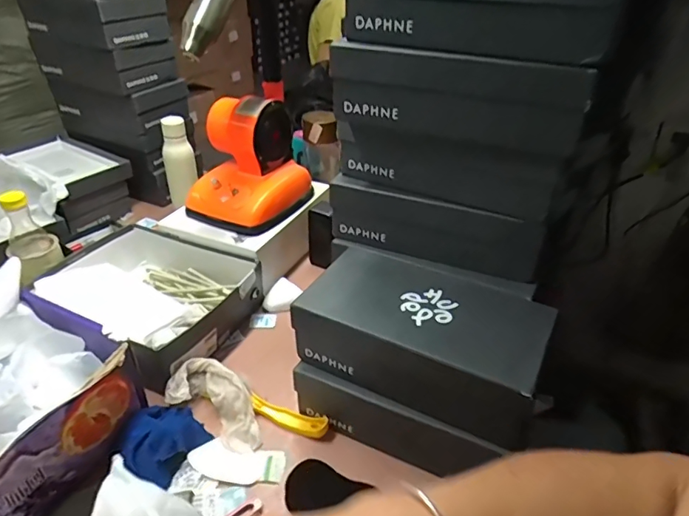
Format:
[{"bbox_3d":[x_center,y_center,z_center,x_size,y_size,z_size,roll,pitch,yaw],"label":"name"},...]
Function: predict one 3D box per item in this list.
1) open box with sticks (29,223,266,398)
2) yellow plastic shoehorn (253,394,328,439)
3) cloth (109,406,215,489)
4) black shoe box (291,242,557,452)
[{"bbox_3d":[-0.358,0.052,0.838,0.358,0.114,0.291,17,37,21],"label":"open box with sticks"},{"bbox_3d":[-0.080,0.223,0.706,0.120,0.023,0.024,15,37,19],"label":"yellow plastic shoehorn"},{"bbox_3d":[-0.242,0.236,0.653,0.090,0.044,0.123,16,37,20],"label":"cloth"},{"bbox_3d":[0.105,0.091,0.650,0.285,0.098,0.171,19,38,23],"label":"black shoe box"}]

